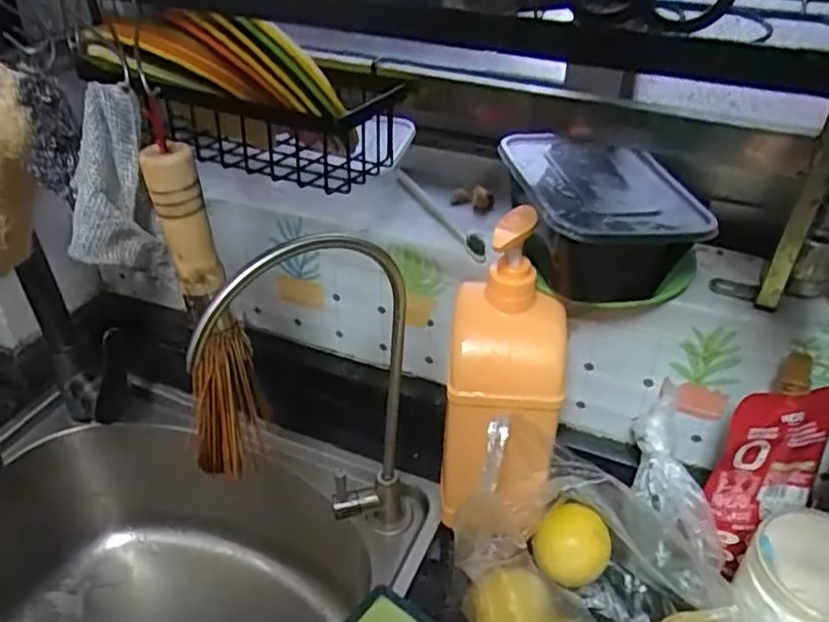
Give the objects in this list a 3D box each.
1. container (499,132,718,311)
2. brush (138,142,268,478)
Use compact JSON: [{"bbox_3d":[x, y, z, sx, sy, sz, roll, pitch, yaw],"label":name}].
[{"bbox_3d":[0.134,-0.069,0.507,0.110,0.081,0.154,-6,38,-8],"label":"container"},{"bbox_3d":[-0.137,0.015,0.439,0.041,0.245,0.036,3,38,5],"label":"brush"}]

